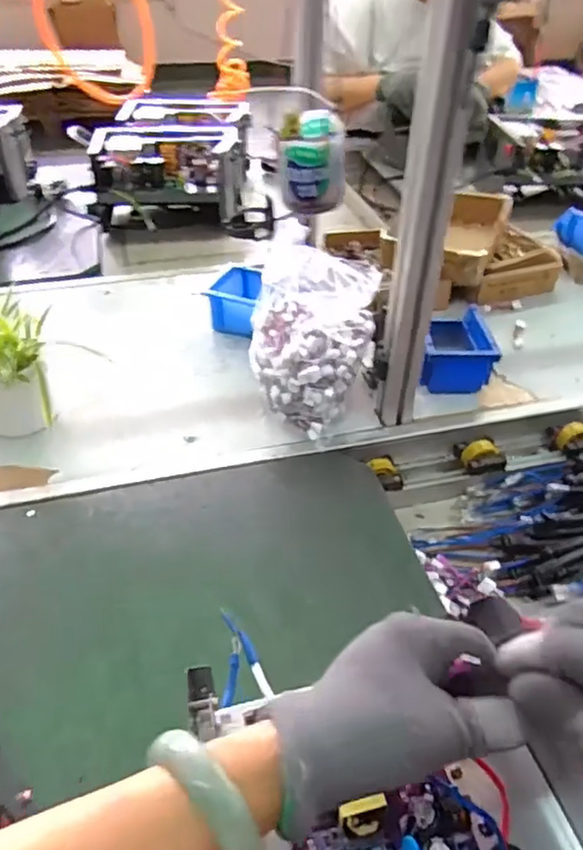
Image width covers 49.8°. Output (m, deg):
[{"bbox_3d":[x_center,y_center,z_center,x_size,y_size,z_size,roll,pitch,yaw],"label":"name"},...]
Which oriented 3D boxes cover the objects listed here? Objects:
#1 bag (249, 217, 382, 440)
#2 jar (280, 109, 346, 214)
[{"bbox_3d":[0.025,-0.117,0.819,0.152,0.202,0.163,20,44,20],"label":"bag"},{"bbox_3d":[0.019,-0.237,0.574,0.062,0.071,0.063,1,41,-1],"label":"jar"}]

